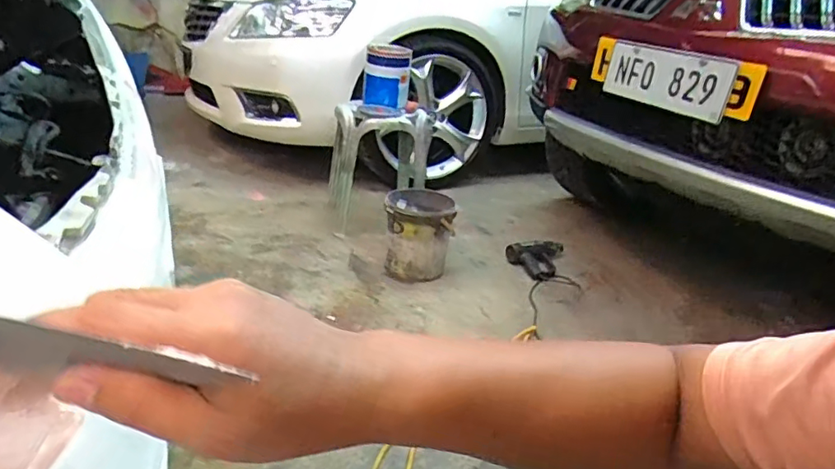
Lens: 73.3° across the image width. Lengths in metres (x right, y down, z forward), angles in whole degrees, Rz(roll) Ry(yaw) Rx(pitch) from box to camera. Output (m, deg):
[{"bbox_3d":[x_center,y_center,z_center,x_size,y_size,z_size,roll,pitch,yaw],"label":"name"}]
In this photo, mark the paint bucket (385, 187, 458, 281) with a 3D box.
[{"bbox_3d":[-0.004,-0.001,1.875,0.240,0.230,0.231,5,22,-1],"label":"paint bucket"}]

